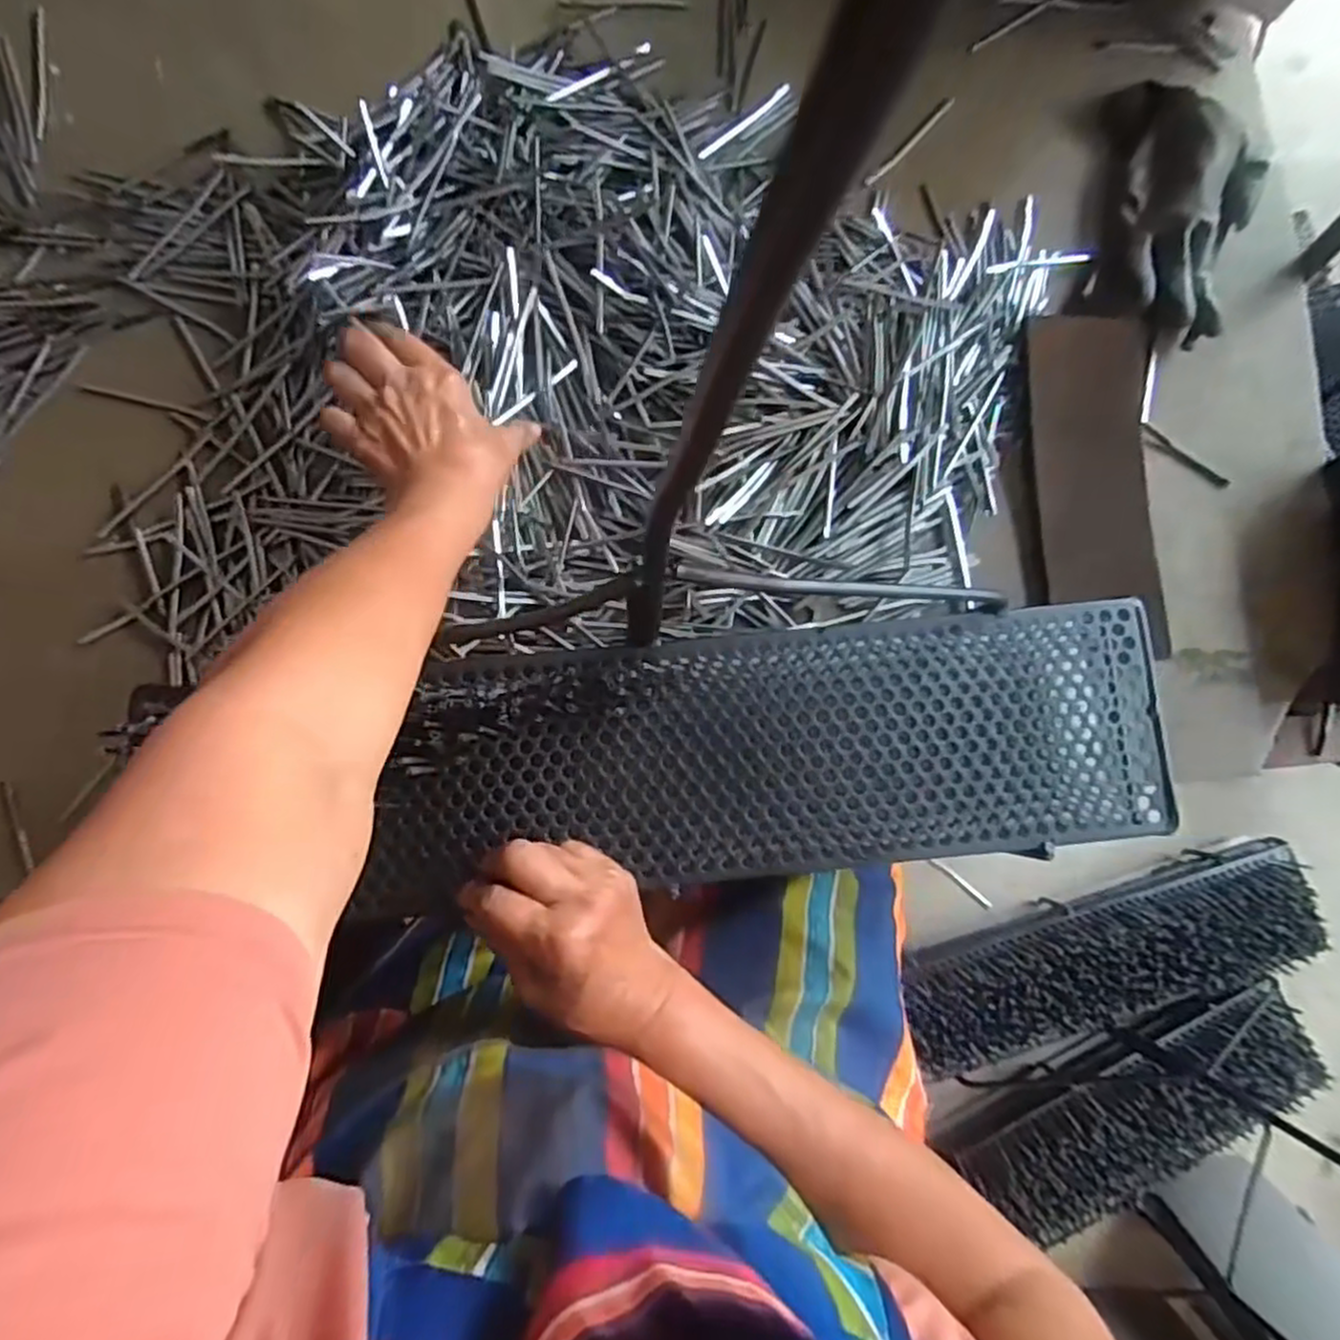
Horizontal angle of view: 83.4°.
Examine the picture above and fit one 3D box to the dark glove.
[{"bbox_3d":[0.383,-0.346,0.561,0.097,0.034,0.200,9,83,-1],"label":"dark glove"}]

